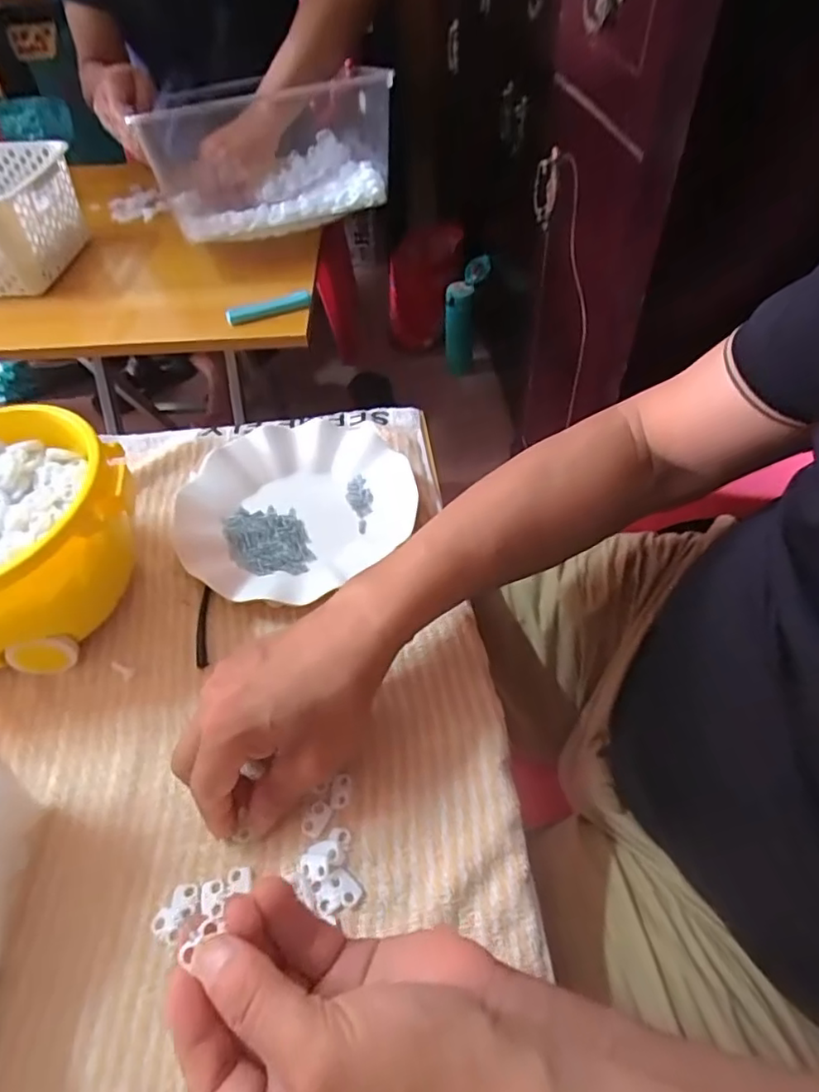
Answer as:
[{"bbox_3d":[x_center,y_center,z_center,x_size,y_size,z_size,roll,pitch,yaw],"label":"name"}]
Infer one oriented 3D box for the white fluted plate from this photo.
[{"bbox_3d":[-0.088,-0.035,0.466,0.166,0.024,0.190,34,60,27],"label":"white fluted plate"}]

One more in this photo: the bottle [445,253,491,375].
[{"bbox_3d":[0.135,-0.534,1.411,0.097,0.262,0.075,3,51,5],"label":"bottle"}]

